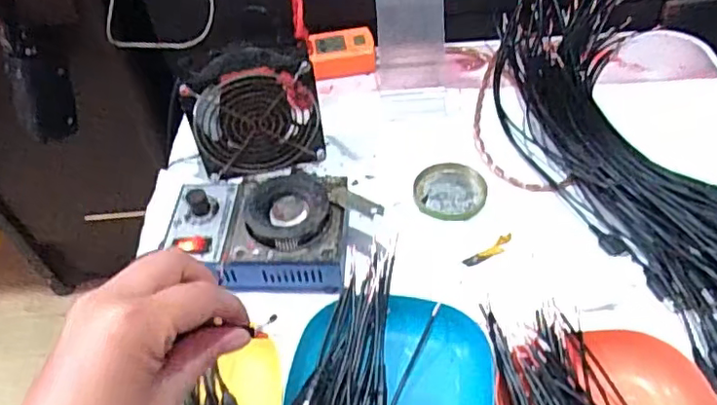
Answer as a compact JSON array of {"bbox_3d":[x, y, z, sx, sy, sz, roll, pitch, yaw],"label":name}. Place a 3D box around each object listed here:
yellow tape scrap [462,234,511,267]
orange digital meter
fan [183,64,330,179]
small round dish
[{"bbox_3d":[0.112,0.041,0.510,0.050,0.004,0.011,-30,53,-18],"label":"yellow tape scrap"},{"bbox_3d":[-0.018,-0.173,0.694,0.075,0.033,0.049,-12,49,-4],"label":"orange digital meter"},{"bbox_3d":[-0.095,-0.077,0.565,0.116,0.109,0.034,-12,50,-4],"label":"fan"},{"bbox_3d":[0.086,-0.011,0.559,0.064,0.011,0.060,-3,49,4],"label":"small round dish"}]

